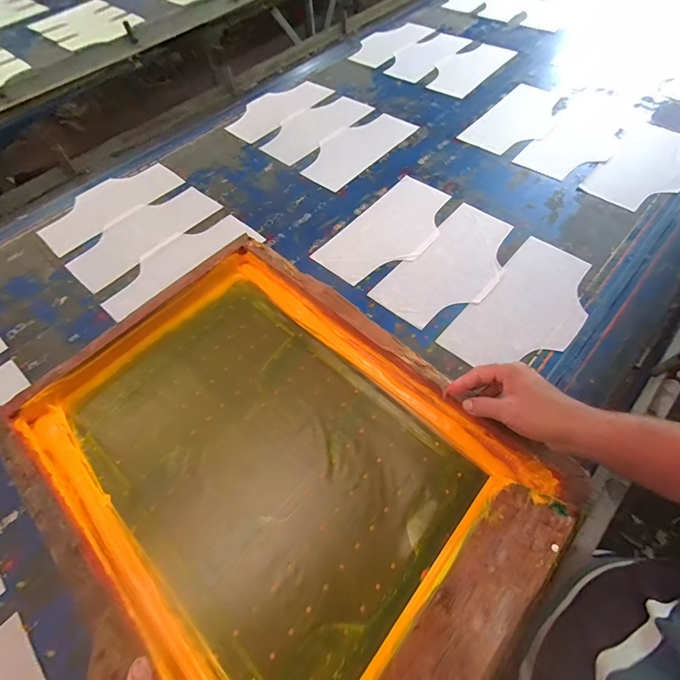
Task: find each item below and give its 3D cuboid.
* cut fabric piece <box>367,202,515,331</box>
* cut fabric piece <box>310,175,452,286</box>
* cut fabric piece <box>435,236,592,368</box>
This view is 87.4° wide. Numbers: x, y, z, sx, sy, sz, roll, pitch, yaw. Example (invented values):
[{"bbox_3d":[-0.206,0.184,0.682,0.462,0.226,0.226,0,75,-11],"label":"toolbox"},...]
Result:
[{"bbox_3d":[0.219,-0.146,0.690,0.163,0.009,0.318,36,67,20],"label":"cut fabric piece"},{"bbox_3d":[0.110,-0.231,0.750,0.165,0.010,0.322,37,68,20],"label":"cut fabric piece"},{"bbox_3d":[0.335,-0.057,0.630,0.162,0.006,0.324,39,68,21],"label":"cut fabric piece"}]

